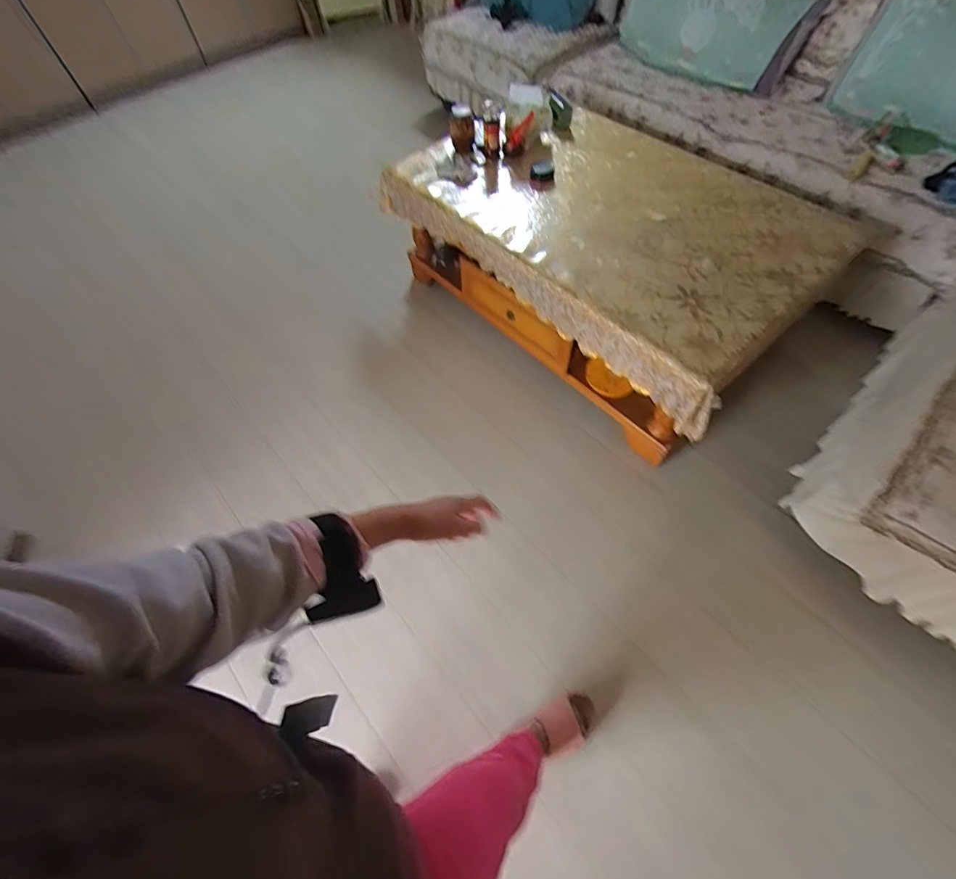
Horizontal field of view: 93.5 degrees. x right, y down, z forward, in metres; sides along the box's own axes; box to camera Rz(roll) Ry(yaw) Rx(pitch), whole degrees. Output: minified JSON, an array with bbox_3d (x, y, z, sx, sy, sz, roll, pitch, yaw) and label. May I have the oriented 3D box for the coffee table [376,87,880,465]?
[{"bbox_3d":[0.432,-0.608,1.523,0.863,0.453,1.252,-34,63,-16],"label":"coffee table"}]

